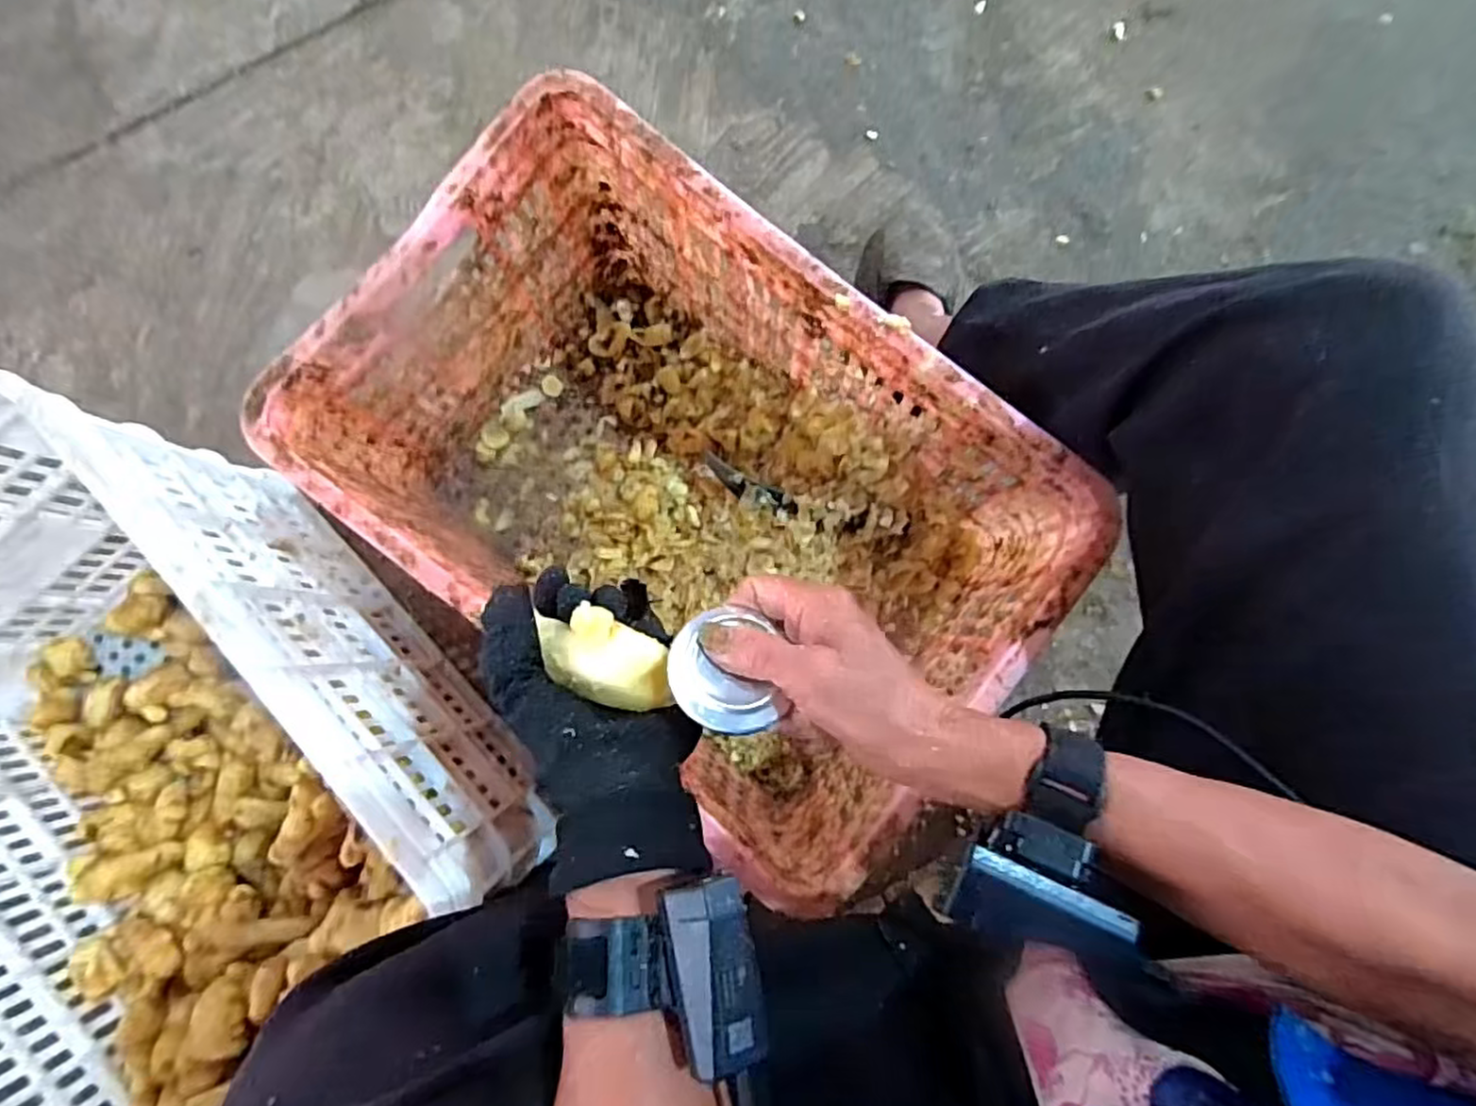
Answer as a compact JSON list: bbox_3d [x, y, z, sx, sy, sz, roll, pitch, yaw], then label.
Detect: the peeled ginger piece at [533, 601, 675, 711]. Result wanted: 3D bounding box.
[{"bbox_3d":[-0.066,0.052,0.354,0.070,0.026,0.035,29,84,4],"label":"peeled ginger piece"}]

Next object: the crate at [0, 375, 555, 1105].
[{"bbox_3d":[-0.466,0.176,0.576,0.351,0.272,0.489,-44,85,-5],"label":"crate"}]

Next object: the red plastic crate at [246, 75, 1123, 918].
[{"bbox_3d":[-0.037,-0.044,0.604,0.513,0.271,0.339,40,85,5],"label":"red plastic crate"}]

